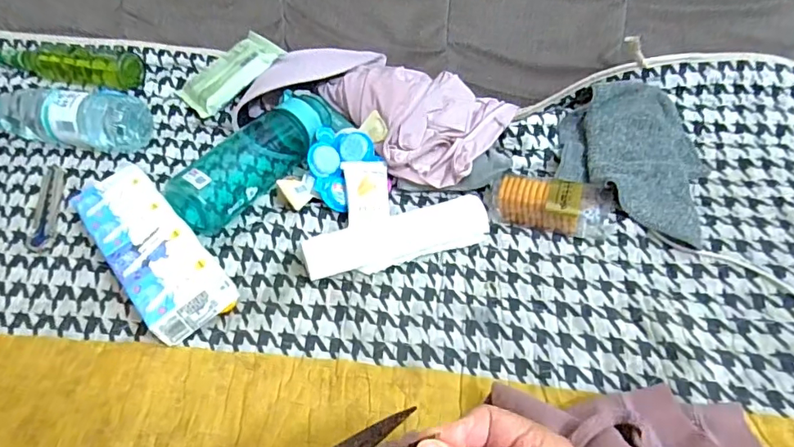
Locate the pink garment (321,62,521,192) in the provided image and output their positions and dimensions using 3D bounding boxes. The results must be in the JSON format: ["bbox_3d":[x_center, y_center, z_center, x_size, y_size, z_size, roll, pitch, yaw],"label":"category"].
[{"bbox_3d":[0.018,-0.137,0.619,0.210,0.069,0.158,26,53,22],"label":"pink garment"}]

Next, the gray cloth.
[{"bbox_3d":[0.270,-0.092,0.576,0.163,0.034,0.217,21,52,19],"label":"gray cloth"}]

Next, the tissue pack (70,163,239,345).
[{"bbox_3d":[-0.238,0.020,0.487,0.075,0.042,0.211,-32,52,-27],"label":"tissue pack"}]

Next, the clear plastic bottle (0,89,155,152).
[{"bbox_3d":[-0.413,-0.132,0.614,0.225,0.064,0.070,7,46,9],"label":"clear plastic bottle"}]

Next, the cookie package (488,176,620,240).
[{"bbox_3d":[0.164,-0.019,0.542,0.131,0.047,0.055,12,49,11],"label":"cookie package"}]

